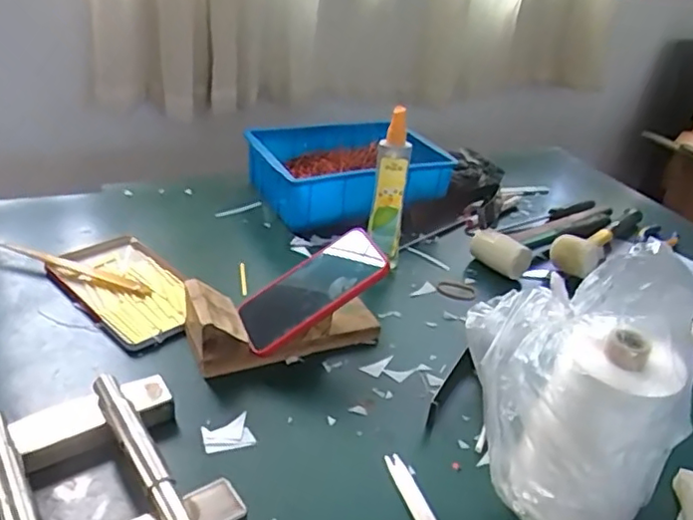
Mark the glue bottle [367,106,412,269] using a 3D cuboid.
[{"bbox_3d":[0.055,-0.083,0.807,0.045,0.214,0.030,8,31,1],"label":"glue bottle"}]

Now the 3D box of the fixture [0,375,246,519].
[{"bbox_3d":[-0.208,0.172,0.483,0.190,0.038,0.180,-16,38,-33],"label":"fixture"}]

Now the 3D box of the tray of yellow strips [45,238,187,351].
[{"bbox_3d":[-0.259,0.030,0.741,0.208,0.020,0.117,30,37,33],"label":"tray of yellow strips"}]

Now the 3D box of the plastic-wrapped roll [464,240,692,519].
[{"bbox_3d":[0.184,0.108,0.541,0.180,0.180,0.159,17,32,17],"label":"plastic-wrapped roll"}]

